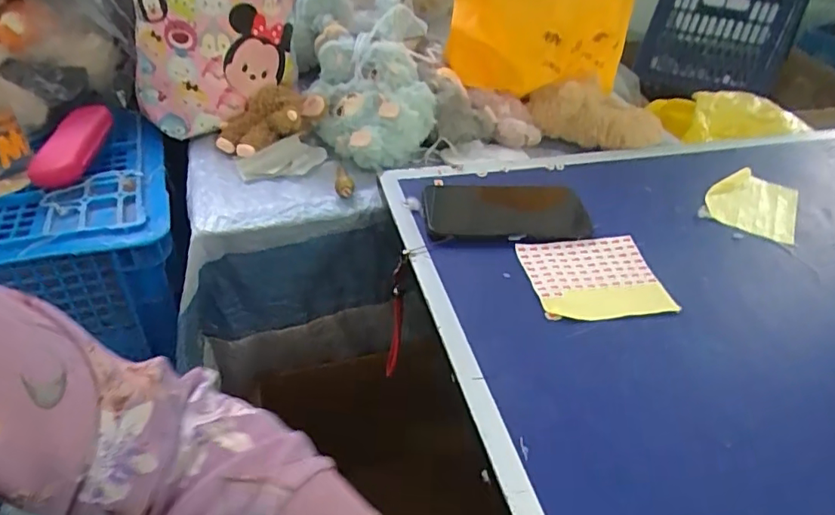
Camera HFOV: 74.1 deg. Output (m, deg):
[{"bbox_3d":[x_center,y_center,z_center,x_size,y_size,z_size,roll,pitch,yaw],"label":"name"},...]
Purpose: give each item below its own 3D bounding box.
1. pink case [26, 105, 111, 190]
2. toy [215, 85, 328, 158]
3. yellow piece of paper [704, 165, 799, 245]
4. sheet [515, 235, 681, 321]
[{"bbox_3d":[-0.380,-0.125,0.612,0.050,0.022,0.116,10,58,6],"label":"pink case"},{"bbox_3d":[-0.182,-0.169,0.677,0.127,0.055,0.078,-25,49,-30],"label":"toy"},{"bbox_3d":[0.379,-0.063,0.625,0.092,0.016,0.115,22,43,19],"label":"yellow piece of paper"},{"bbox_3d":[0.163,0.019,0.514,0.124,0.009,0.096,-3,47,-11],"label":"sheet"}]

